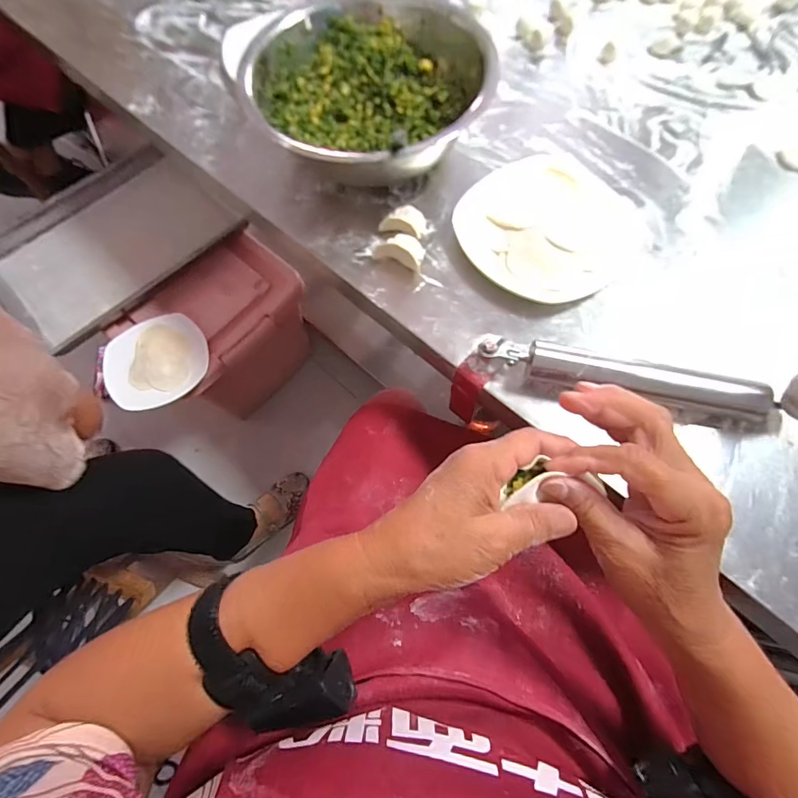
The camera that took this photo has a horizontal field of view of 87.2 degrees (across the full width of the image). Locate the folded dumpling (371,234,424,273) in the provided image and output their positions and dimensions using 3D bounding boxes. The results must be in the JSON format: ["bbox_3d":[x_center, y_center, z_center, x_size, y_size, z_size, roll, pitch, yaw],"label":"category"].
[{"bbox_3d":[0.003,-0.159,0.452,0.052,0.024,0.032,19,71,8],"label":"folded dumpling"}]

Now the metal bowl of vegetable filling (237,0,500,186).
[{"bbox_3d":[-0.038,-0.366,0.487,0.266,0.100,0.205,-17,70,-5],"label":"metal bowl of vegetable filling"}]

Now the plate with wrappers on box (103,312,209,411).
[{"bbox_3d":[-0.432,-0.069,0.744,0.178,0.018,0.166,0,70,1],"label":"plate with wrappers on box"}]

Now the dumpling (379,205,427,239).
[{"bbox_3d":[0.007,-0.195,0.464,0.045,0.025,0.038,24,72,9],"label":"dumpling"}]

